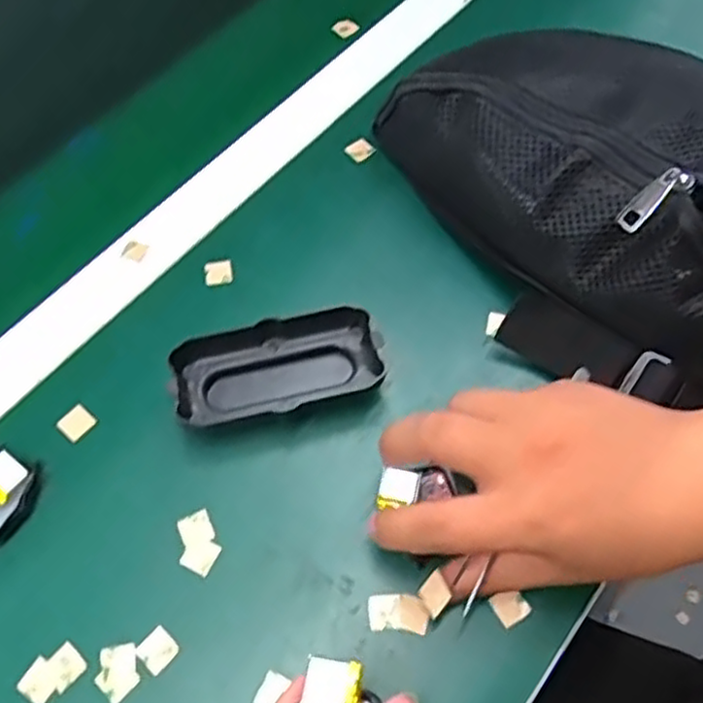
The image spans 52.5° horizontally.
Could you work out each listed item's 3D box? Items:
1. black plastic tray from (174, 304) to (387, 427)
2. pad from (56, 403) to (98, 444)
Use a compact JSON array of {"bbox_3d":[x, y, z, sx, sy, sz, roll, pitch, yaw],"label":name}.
[{"bbox_3d":[-0.041,0.007,0.390,0.106,0.023,0.048,-11,63,-6],"label":"black plastic tray"},{"bbox_3d":[-0.150,0.038,0.386,0.016,0.004,0.017,38,68,18],"label":"pad"}]

